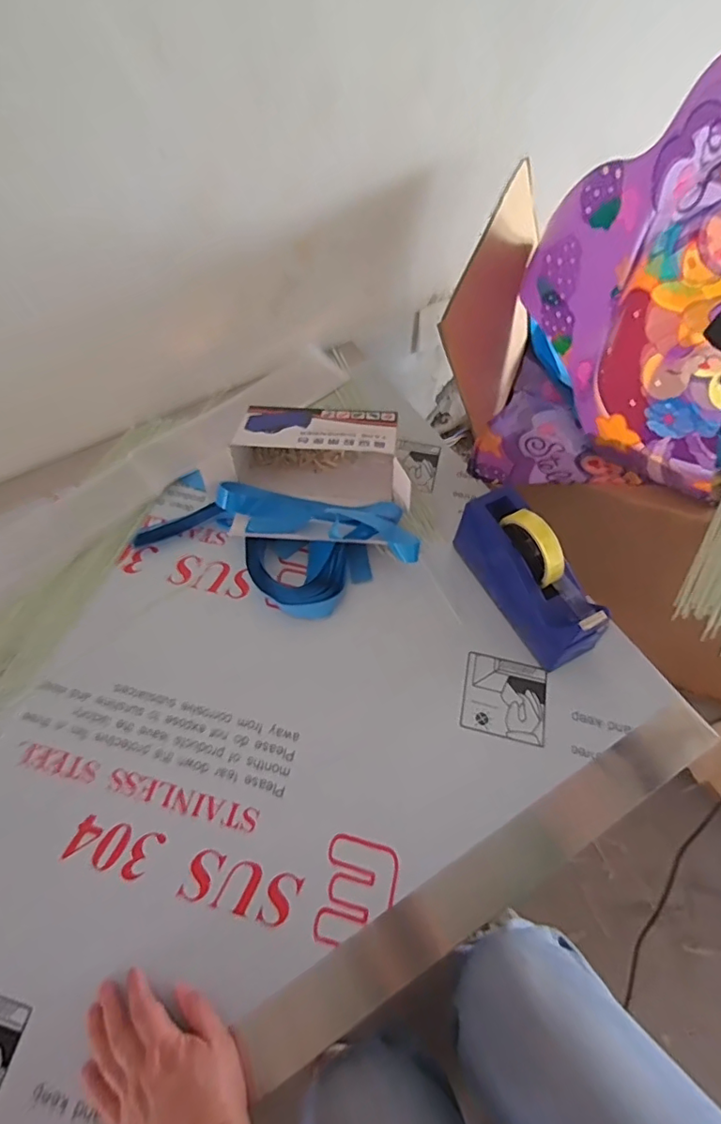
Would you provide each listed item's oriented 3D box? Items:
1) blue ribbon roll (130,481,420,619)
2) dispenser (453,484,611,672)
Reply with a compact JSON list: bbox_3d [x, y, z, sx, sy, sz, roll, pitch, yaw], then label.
[{"bbox_3d":[-0.109,-0.036,0.694,0.359,0.059,0.166,21,62,12],"label":"blue ribbon roll"},{"bbox_3d":[0.196,0.013,0.625,0.062,0.121,0.201,-26,63,-14],"label":"dispenser"}]

